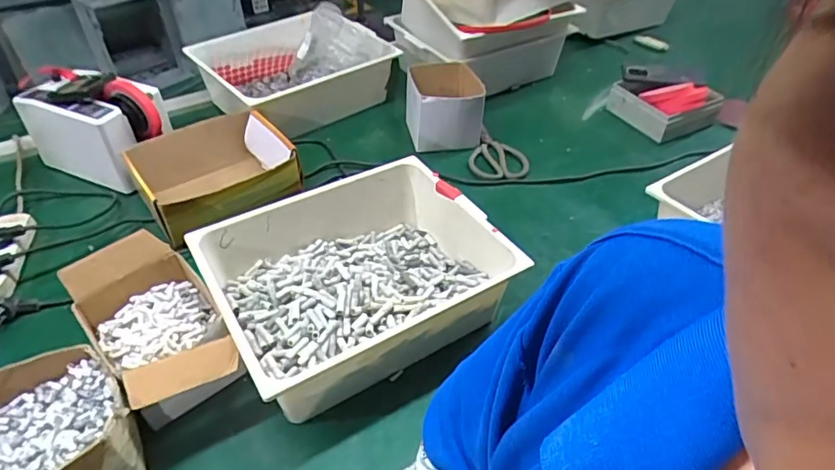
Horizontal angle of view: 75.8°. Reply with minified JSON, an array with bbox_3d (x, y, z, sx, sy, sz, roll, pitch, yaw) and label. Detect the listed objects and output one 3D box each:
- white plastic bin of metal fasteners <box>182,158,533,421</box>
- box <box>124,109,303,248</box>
[{"bbox_3d":[-0.079,0.055,0.727,0.359,0.120,0.287,-22,48,-25],"label":"white plastic bin of metal fasteners"},{"bbox_3d":[-0.339,-0.089,0.918,0.229,0.126,0.196,-25,50,-28],"label":"box"}]

